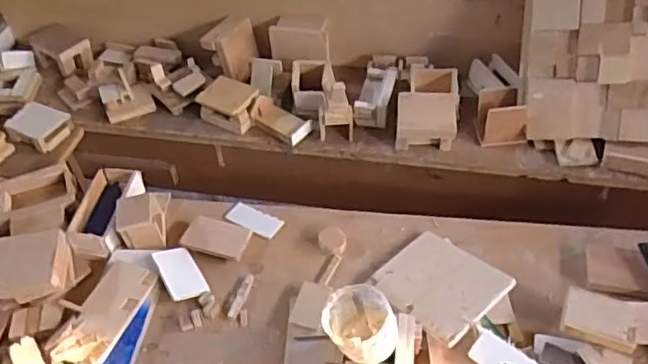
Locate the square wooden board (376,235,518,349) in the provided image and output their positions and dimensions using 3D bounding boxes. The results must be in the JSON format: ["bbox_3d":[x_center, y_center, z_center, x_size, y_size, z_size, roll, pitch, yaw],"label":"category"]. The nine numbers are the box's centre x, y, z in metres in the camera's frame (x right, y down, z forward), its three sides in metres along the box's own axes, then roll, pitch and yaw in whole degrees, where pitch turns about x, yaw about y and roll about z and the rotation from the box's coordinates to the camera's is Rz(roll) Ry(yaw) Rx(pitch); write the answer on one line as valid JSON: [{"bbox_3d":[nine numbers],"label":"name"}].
[{"bbox_3d":[0.141,0.124,0.725,0.119,0.012,0.138,-37,43,-22],"label":"square wooden board"}]

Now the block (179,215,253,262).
[{"bbox_3d":[-0.146,0.076,0.805,0.086,0.011,0.054,8,49,12],"label":"block"}]

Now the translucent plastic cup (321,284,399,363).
[{"bbox_3d":[0.037,0.146,0.592,0.067,0.054,0.072,-25,50,-17],"label":"translucent plastic cup"}]

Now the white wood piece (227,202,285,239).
[{"bbox_3d":[-0.098,0.054,0.835,0.079,0.011,0.038,21,53,22],"label":"white wood piece"}]

